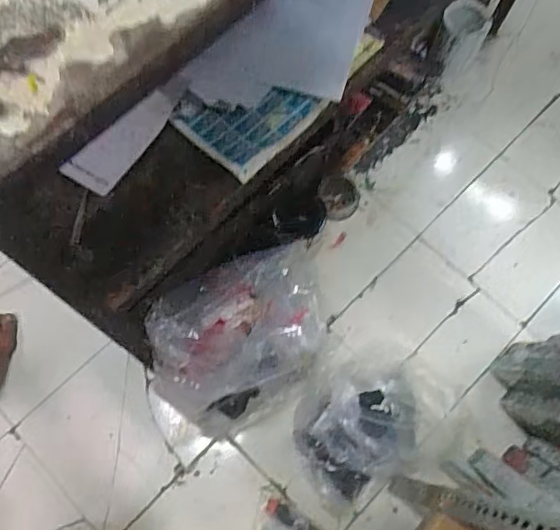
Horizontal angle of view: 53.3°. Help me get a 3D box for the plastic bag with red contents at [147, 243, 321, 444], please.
[{"bbox_3d":[-0.069,0.151,1.059,0.352,0.254,0.250,-27,73,-10],"label":"plastic bag with red contents"}]

